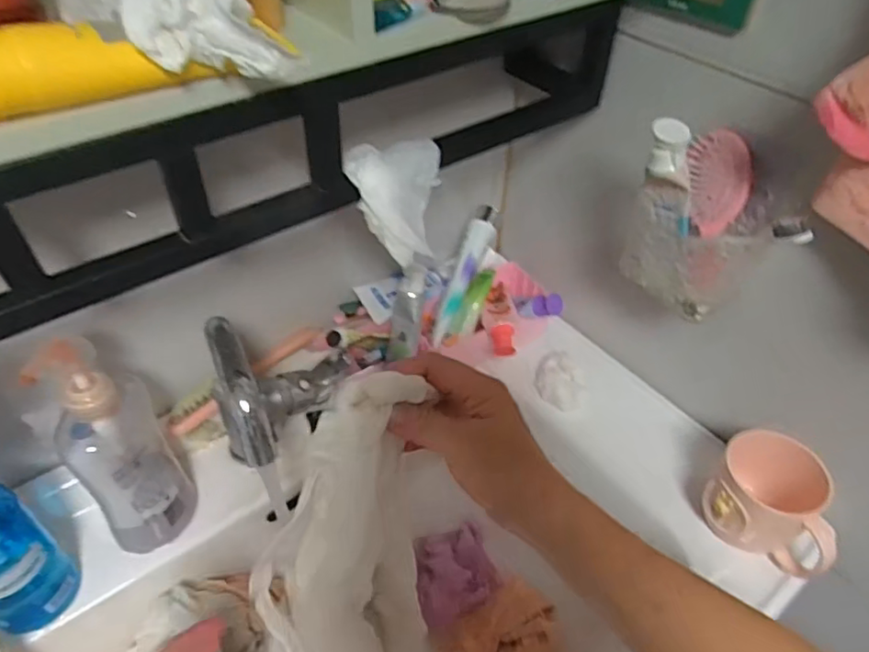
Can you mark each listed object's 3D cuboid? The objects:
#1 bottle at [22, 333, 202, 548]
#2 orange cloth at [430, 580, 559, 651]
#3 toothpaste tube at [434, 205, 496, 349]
[{"bbox_3d":[-0.259,0.100,0.496,0.074,0.226,0.066,-25,51,-25],"label":"bottle"},{"bbox_3d":[0.069,0.320,0.599,0.111,0.041,0.092,-23,50,-24],"label":"orange cloth"},{"bbox_3d":[0.034,-0.057,0.678,0.030,0.017,0.165,20,85,17],"label":"toothpaste tube"}]

